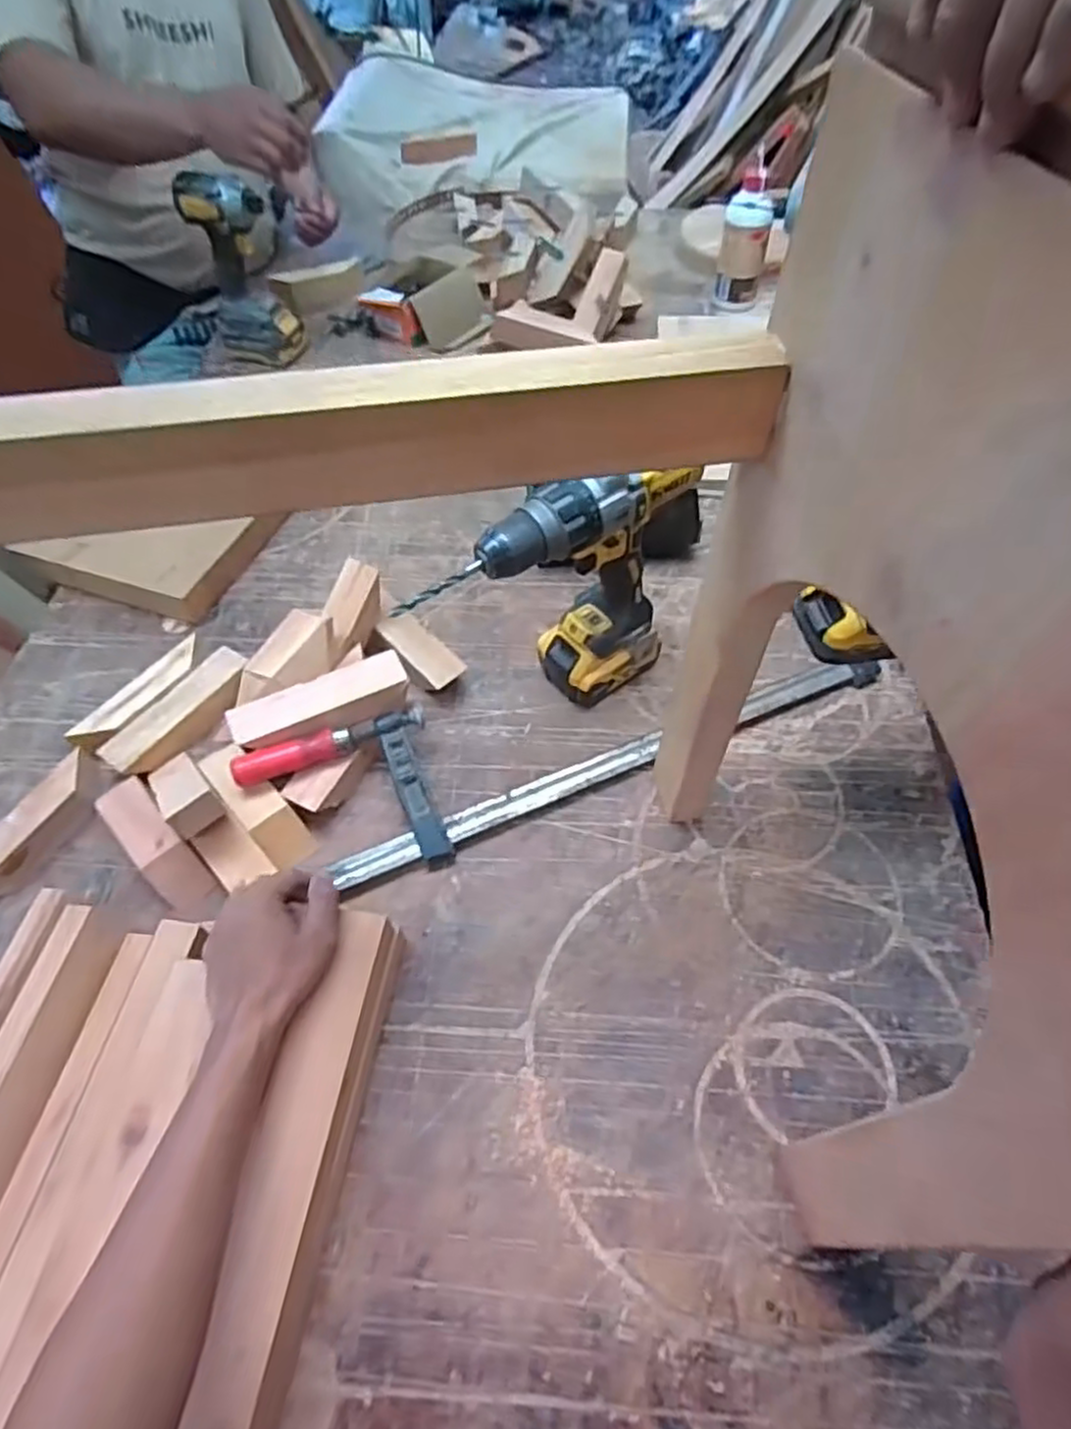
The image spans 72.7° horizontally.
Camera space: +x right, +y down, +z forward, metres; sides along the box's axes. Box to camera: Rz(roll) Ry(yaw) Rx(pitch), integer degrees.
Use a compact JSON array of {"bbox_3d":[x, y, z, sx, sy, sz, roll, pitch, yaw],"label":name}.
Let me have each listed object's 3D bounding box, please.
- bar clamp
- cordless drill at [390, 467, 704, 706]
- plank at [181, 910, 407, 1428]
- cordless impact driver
[{"bbox_3d":[0.038,0.007,0.702,0.599,0.069,0.142,-21,57,-12],"label":"bar clamp"},{"bbox_3d":[0.037,-0.102,0.664,0.226,0.251,0.071,-28,59,-16],"label":"cordless drill"},{"bbox_3d":[-0.161,0.333,0.478,0.043,0.074,0.391,6,56,6],"label":"plank"},{"bbox_3d":[-0.428,-0.641,1.053,0.128,0.232,0.075,24,60,18],"label":"cordless impact driver"}]

